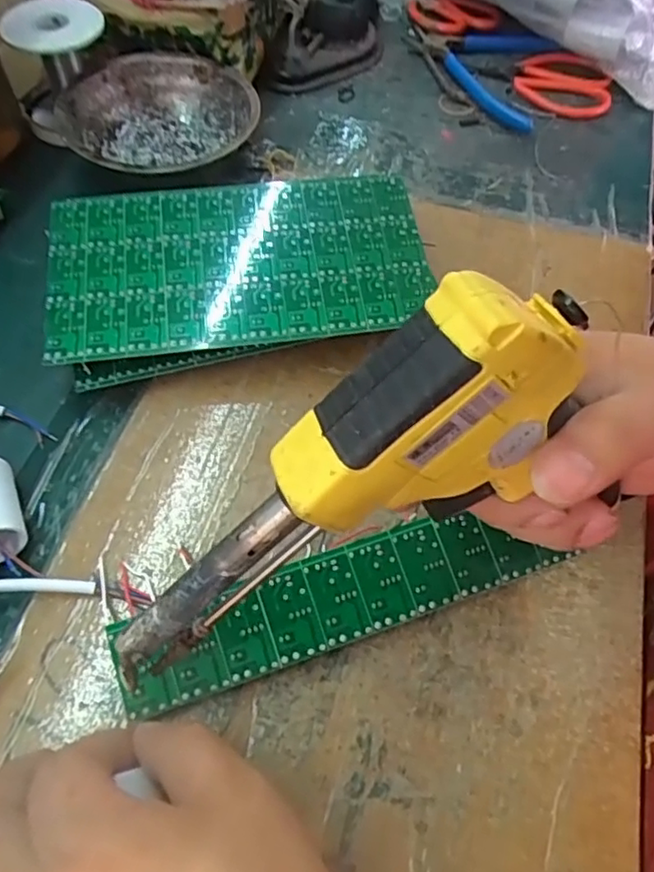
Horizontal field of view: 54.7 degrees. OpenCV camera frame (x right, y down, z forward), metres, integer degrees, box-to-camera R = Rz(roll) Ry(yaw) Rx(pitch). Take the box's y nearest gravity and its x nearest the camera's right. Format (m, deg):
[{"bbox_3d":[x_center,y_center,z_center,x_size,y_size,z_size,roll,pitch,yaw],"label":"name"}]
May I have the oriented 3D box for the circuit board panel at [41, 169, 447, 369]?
[{"bbox_3d":[-0.048,-0.096,0.345,0.199,0.004,0.107,-8,65,-6],"label":"circuit board panel"}]

